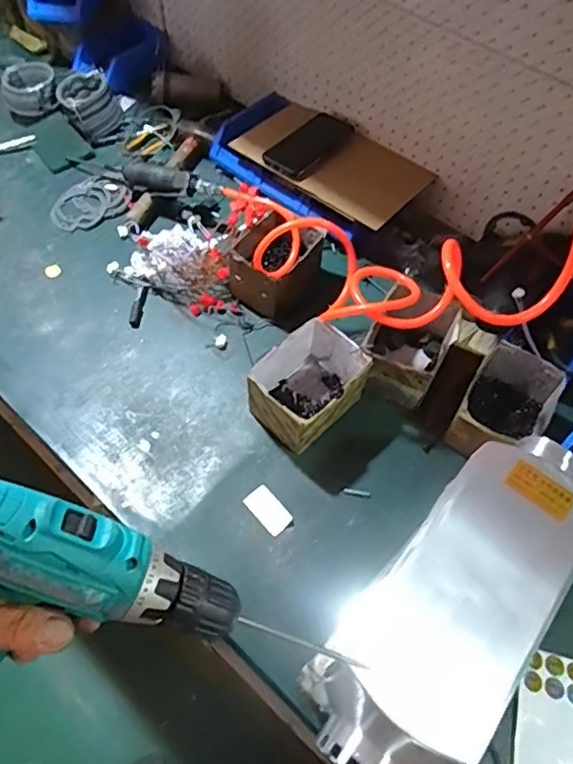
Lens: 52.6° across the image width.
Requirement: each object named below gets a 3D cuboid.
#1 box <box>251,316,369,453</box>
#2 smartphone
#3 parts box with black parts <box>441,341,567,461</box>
[{"bbox_3d":[0.031,0.008,0.818,0.156,0.100,0.116,-36,66,-22],"label":"box"},{"bbox_3d":[0.042,-0.423,1.020,0.089,0.011,0.176,34,62,17],"label":"smartphone"},{"bbox_3d":[0.300,0.037,0.809,0.114,0.080,0.154,31,62,16],"label":"parts box with black parts"}]

